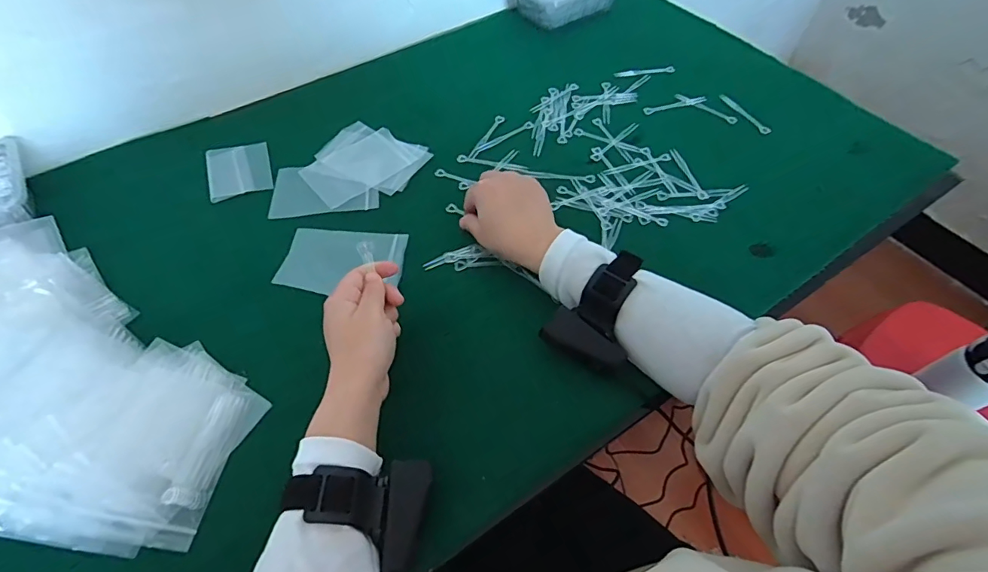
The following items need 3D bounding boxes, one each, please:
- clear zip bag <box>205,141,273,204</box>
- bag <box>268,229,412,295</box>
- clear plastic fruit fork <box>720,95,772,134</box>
[{"bbox_3d":[-0.303,-0.138,0.567,0.069,0.007,0.083,-18,58,-11],"label":"clear zip bag"},{"bbox_3d":[-0.151,-0.026,0.484,0.117,0.006,0.080,5,53,0],"label":"bag"},{"bbox_3d":[0.326,-0.225,0.619,0.015,0.007,0.087,-19,58,-13],"label":"clear plastic fruit fork"}]

